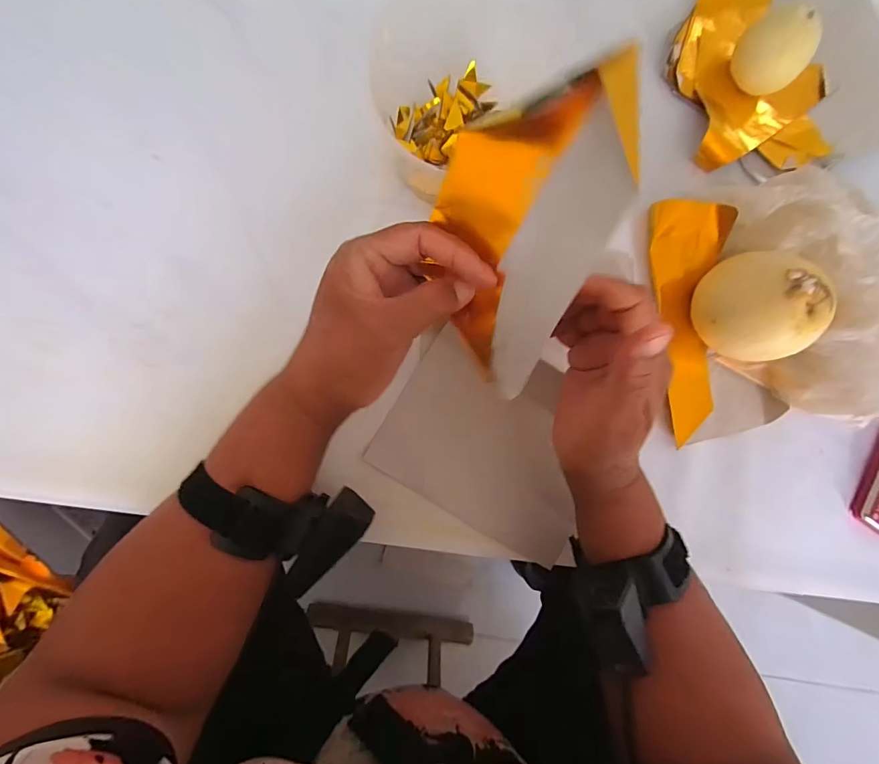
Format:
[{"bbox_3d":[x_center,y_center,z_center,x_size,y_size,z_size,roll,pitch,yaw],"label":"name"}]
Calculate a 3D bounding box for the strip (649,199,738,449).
[{"bbox_3d":[0.213,-0.055,0.339,0.055,0.036,0.201,2,85,-9],"label":"strip"}]

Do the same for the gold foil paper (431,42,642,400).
[{"bbox_3d":[0.032,-0.070,0.198,0.086,0.147,0.016,39,39,21],"label":"gold foil paper"}]

